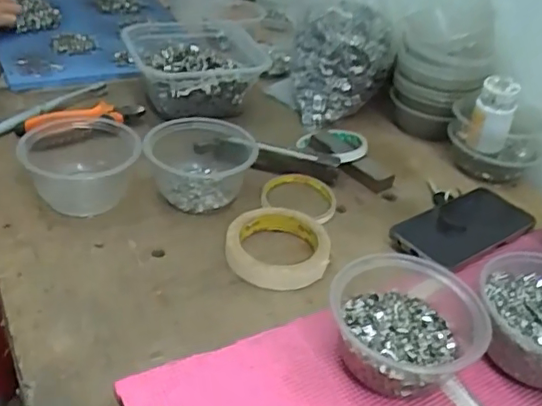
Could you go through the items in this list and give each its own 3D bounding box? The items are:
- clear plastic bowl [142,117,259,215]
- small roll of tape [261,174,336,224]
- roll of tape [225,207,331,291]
[{"bbox_3d":[-0.075,-0.048,0.637,0.117,0.060,0.117,0,36,-6],"label":"clear plastic bowl"},{"bbox_3d":[0.031,-0.007,0.644,0.082,0.019,0.082,4,36,-1],"label":"small roll of tape"},{"bbox_3d":[0.006,0.041,0.565,0.096,0.019,0.096,3,36,-3],"label":"roll of tape"}]

